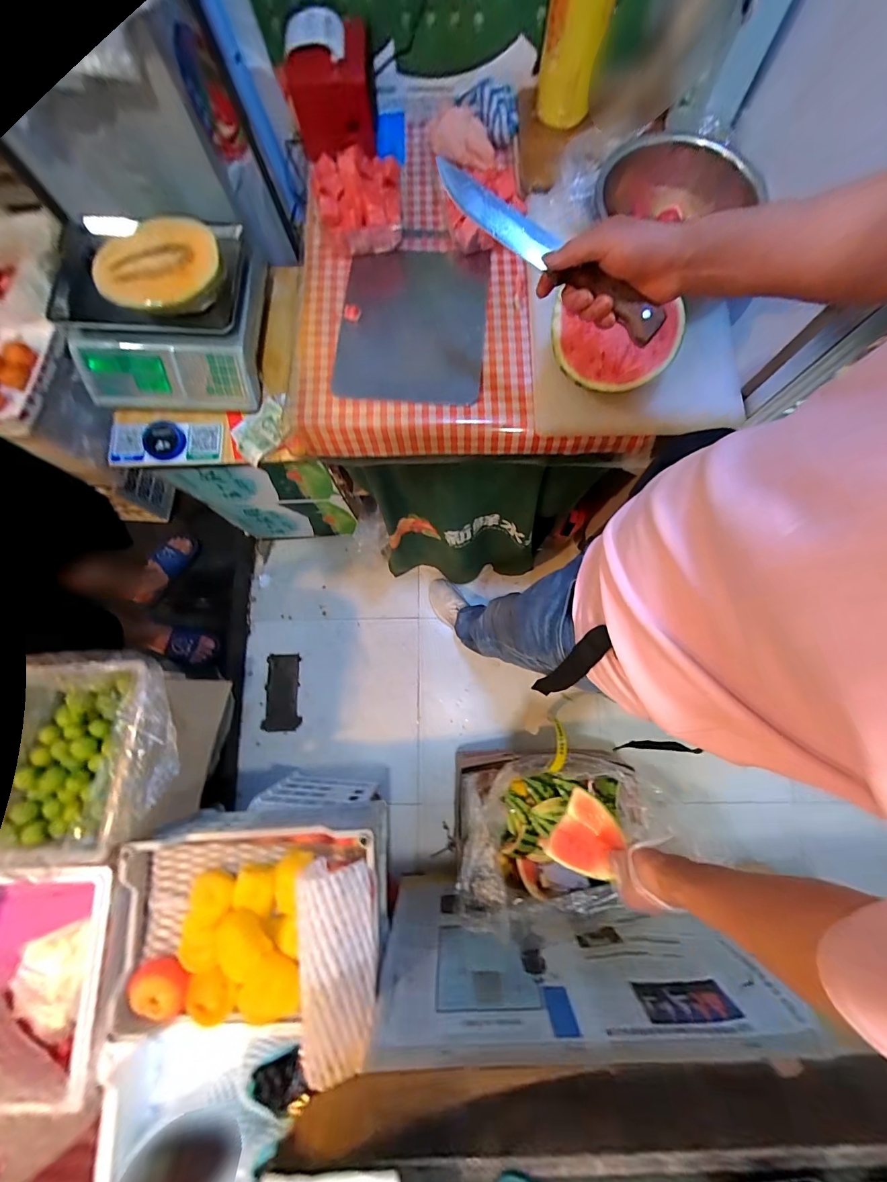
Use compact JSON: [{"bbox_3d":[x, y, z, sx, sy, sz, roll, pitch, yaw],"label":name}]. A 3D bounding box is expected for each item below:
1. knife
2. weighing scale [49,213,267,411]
[{"bbox_3d":[0.103,-0.380,0.442,0.057,0.022,0.327,-41,77,-6],"label":"knife"},{"bbox_3d":[-0.557,-0.548,0.813,0.350,0.131,0.329,-3,79,1],"label":"weighing scale"}]

